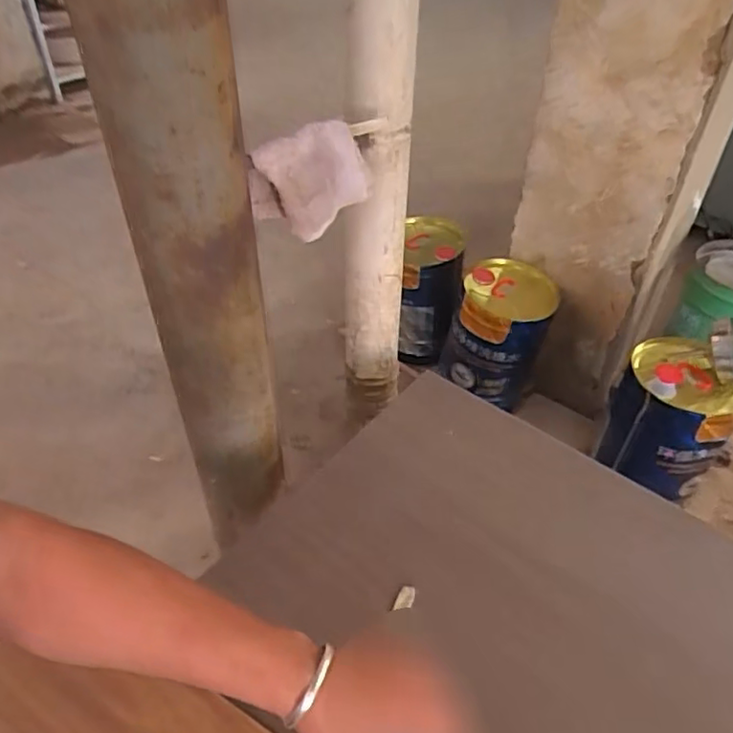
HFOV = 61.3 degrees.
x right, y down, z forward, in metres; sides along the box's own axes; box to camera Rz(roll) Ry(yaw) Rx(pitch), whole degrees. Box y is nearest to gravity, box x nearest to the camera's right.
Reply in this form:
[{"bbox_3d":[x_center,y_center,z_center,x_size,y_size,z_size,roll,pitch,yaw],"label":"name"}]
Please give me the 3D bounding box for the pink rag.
[{"bbox_3d":[-0.079,-0.263,0.890,0.173,0.134,0.074,-6,43,-8],"label":"pink rag"}]

